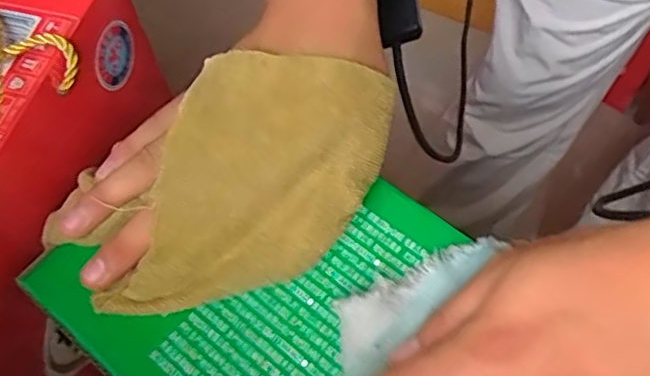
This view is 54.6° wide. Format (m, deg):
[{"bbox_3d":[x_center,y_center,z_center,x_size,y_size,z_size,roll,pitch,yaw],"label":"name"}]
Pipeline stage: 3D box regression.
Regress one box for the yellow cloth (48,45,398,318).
[{"bbox_3d":[-0.039,-0.003,0.284,0.151,0.021,0.095,-43,88,-2],"label":"yellow cloth"}]

